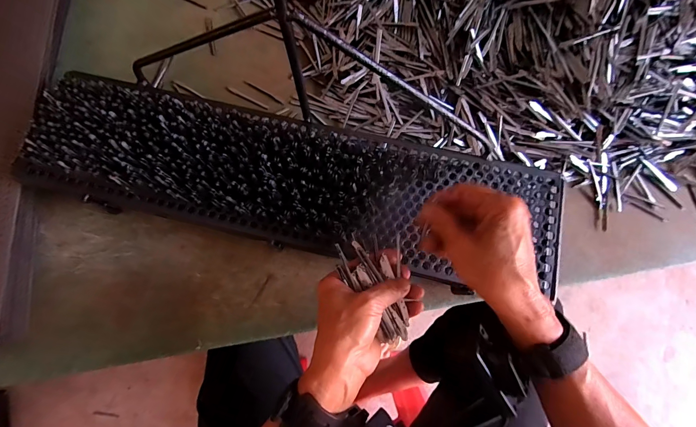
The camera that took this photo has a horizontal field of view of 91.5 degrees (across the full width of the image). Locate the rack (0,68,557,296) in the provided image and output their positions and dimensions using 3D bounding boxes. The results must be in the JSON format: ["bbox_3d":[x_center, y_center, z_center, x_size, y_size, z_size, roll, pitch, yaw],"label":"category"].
[{"bbox_3d":[-0.061,-0.040,0.376,0.583,0.031,0.143,13,76,2],"label":"rack"}]

